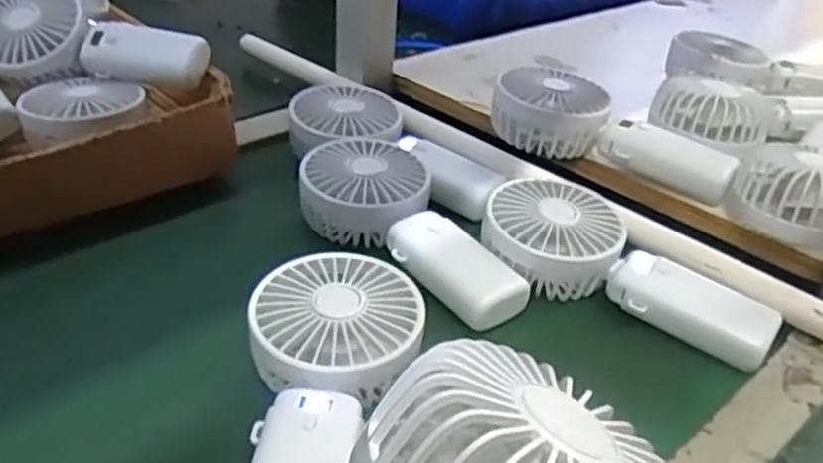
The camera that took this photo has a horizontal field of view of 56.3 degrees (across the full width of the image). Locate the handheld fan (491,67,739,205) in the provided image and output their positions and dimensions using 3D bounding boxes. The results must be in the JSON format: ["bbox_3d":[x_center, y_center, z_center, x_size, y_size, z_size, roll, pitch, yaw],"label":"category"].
[{"bbox_3d":[0.147,-0.070,0.569,0.174,0.045,0.068,24,39,18],"label":"handheld fan"}]

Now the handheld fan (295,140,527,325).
[{"bbox_3d":[0.001,0.000,0.503,0.085,0.037,0.183,-26,51,-33],"label":"handheld fan"}]

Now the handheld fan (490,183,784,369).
[{"bbox_3d":[0.130,0.025,0.477,0.184,0.042,0.085,29,42,22],"label":"handheld fan"}]

